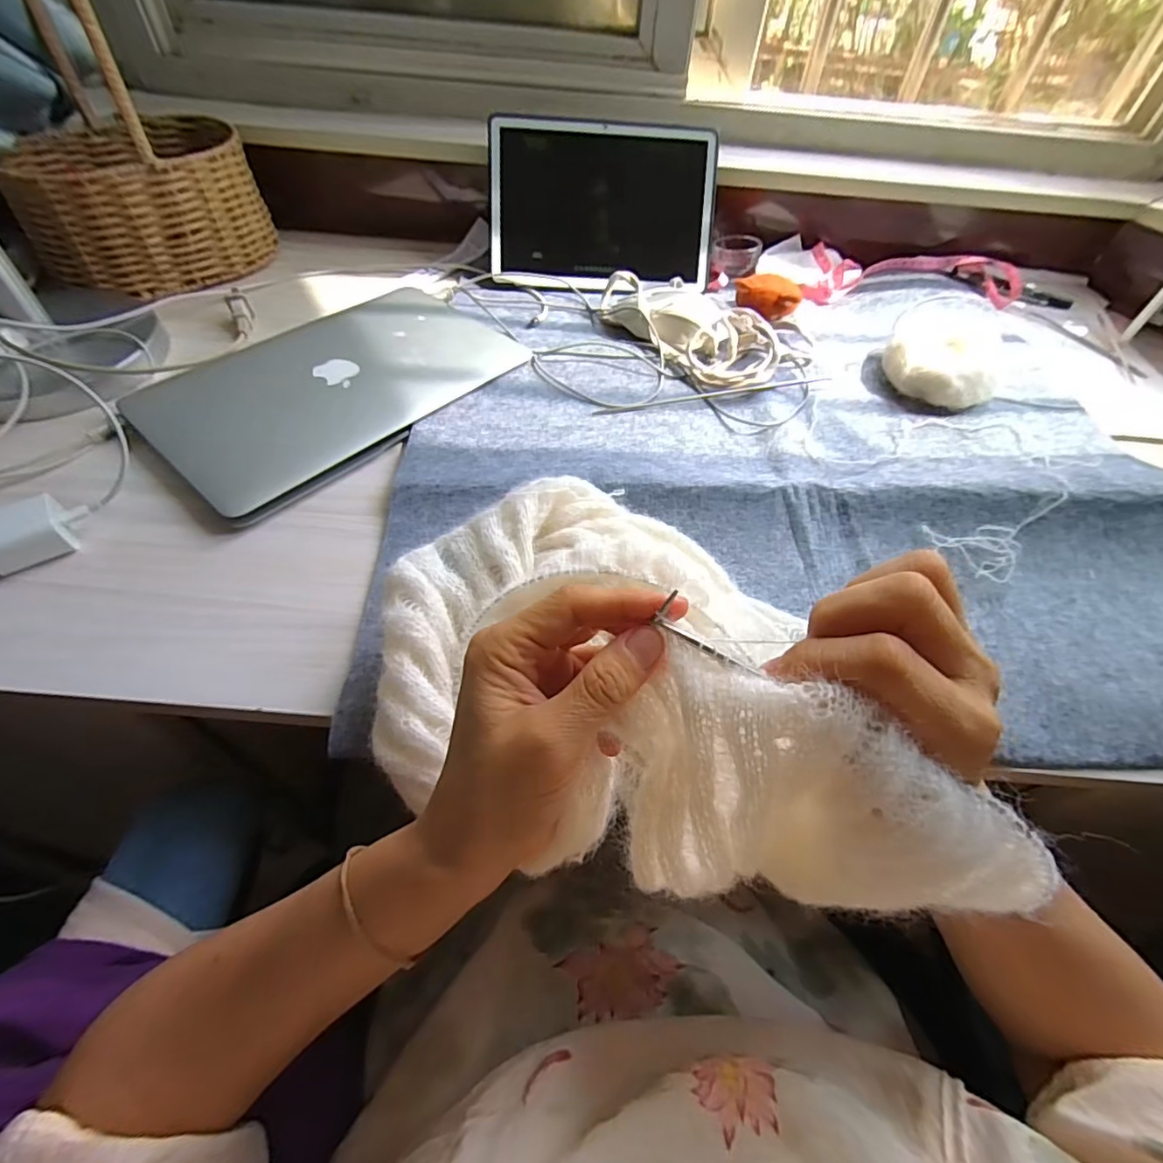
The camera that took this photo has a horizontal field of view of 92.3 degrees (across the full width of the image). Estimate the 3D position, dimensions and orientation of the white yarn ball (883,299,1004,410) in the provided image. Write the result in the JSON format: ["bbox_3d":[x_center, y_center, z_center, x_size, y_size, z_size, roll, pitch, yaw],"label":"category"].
[{"bbox_3d":[0.349,-0.219,0.534,0.098,0.048,0.120,34,58,19],"label":"white yarn ball"}]

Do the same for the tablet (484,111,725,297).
[{"bbox_3d":[0.024,-0.403,0.601,0.239,0.153,0.013,2,18,-3],"label":"tablet"}]

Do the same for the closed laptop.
[{"bbox_3d":[-0.215,-0.179,0.489,0.189,0.019,0.295,37,59,21],"label":"closed laptop"}]

